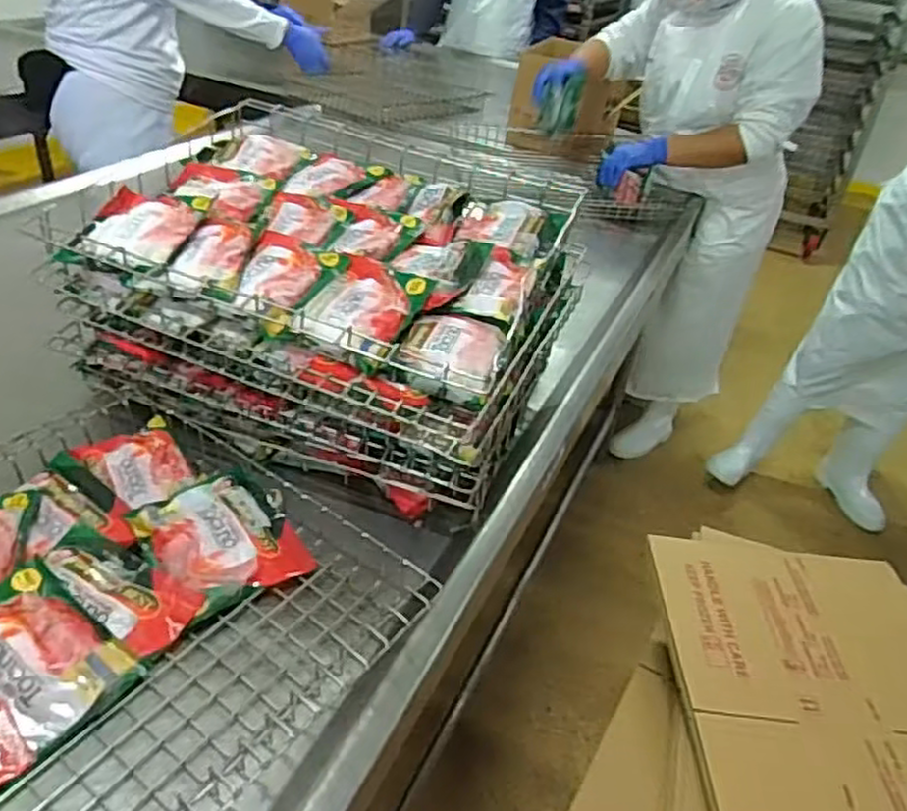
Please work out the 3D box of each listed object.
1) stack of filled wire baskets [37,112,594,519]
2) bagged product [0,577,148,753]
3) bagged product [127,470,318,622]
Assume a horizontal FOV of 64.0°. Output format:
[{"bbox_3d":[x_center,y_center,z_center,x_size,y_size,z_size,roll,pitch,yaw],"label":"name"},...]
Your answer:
[{"bbox_3d":[-0.126,-0.138,0.910,0.493,0.232,0.457,18,36,15],"label":"stack of filled wire baskets"},{"bbox_3d":[-0.330,0.194,0.575,0.143,0.034,0.082,25,38,24],"label":"bagged product"},{"bbox_3d":[-0.218,0.125,0.702,0.134,0.029,0.139,-23,44,-36],"label":"bagged product"}]

